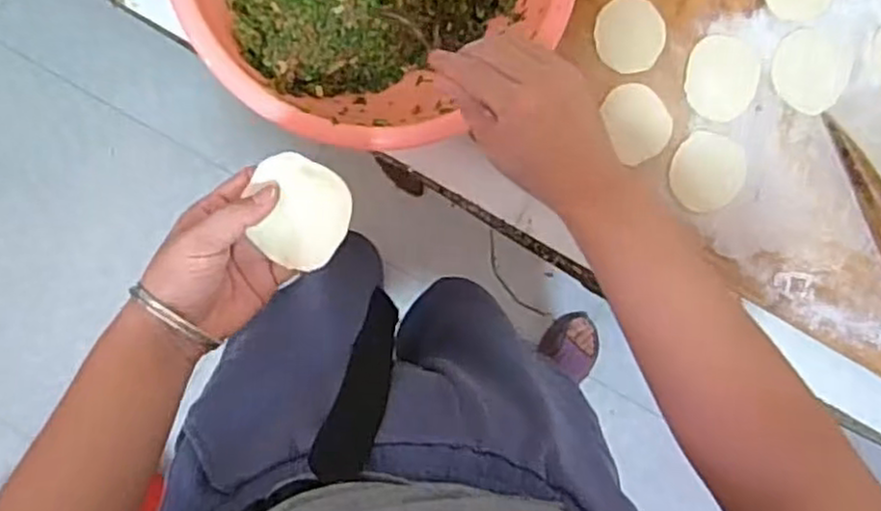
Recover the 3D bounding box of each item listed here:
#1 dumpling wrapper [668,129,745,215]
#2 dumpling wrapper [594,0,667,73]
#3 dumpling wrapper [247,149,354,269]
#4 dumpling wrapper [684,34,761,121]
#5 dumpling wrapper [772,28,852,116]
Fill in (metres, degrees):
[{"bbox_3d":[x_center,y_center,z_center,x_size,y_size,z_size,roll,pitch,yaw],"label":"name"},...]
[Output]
[{"bbox_3d":[0.231,-0.071,0.622,0.063,0.004,0.063,0,94,-2],"label":"dumpling wrapper"},{"bbox_3d":[0.160,-0.186,0.608,0.059,0.004,0.060,3,102,-4],"label":"dumpling wrapper"},{"bbox_3d":[-0.083,-0.025,0.435,0.059,0.006,0.068,9,105,16],"label":"dumpling wrapper"},{"bbox_3d":[0.243,-0.152,0.615,0.062,0.004,0.070,4,94,-4],"label":"dumpling wrapper"},{"bbox_3d":[0.321,-0.159,0.622,0.066,0.004,0.068,0,94,-3],"label":"dumpling wrapper"}]

